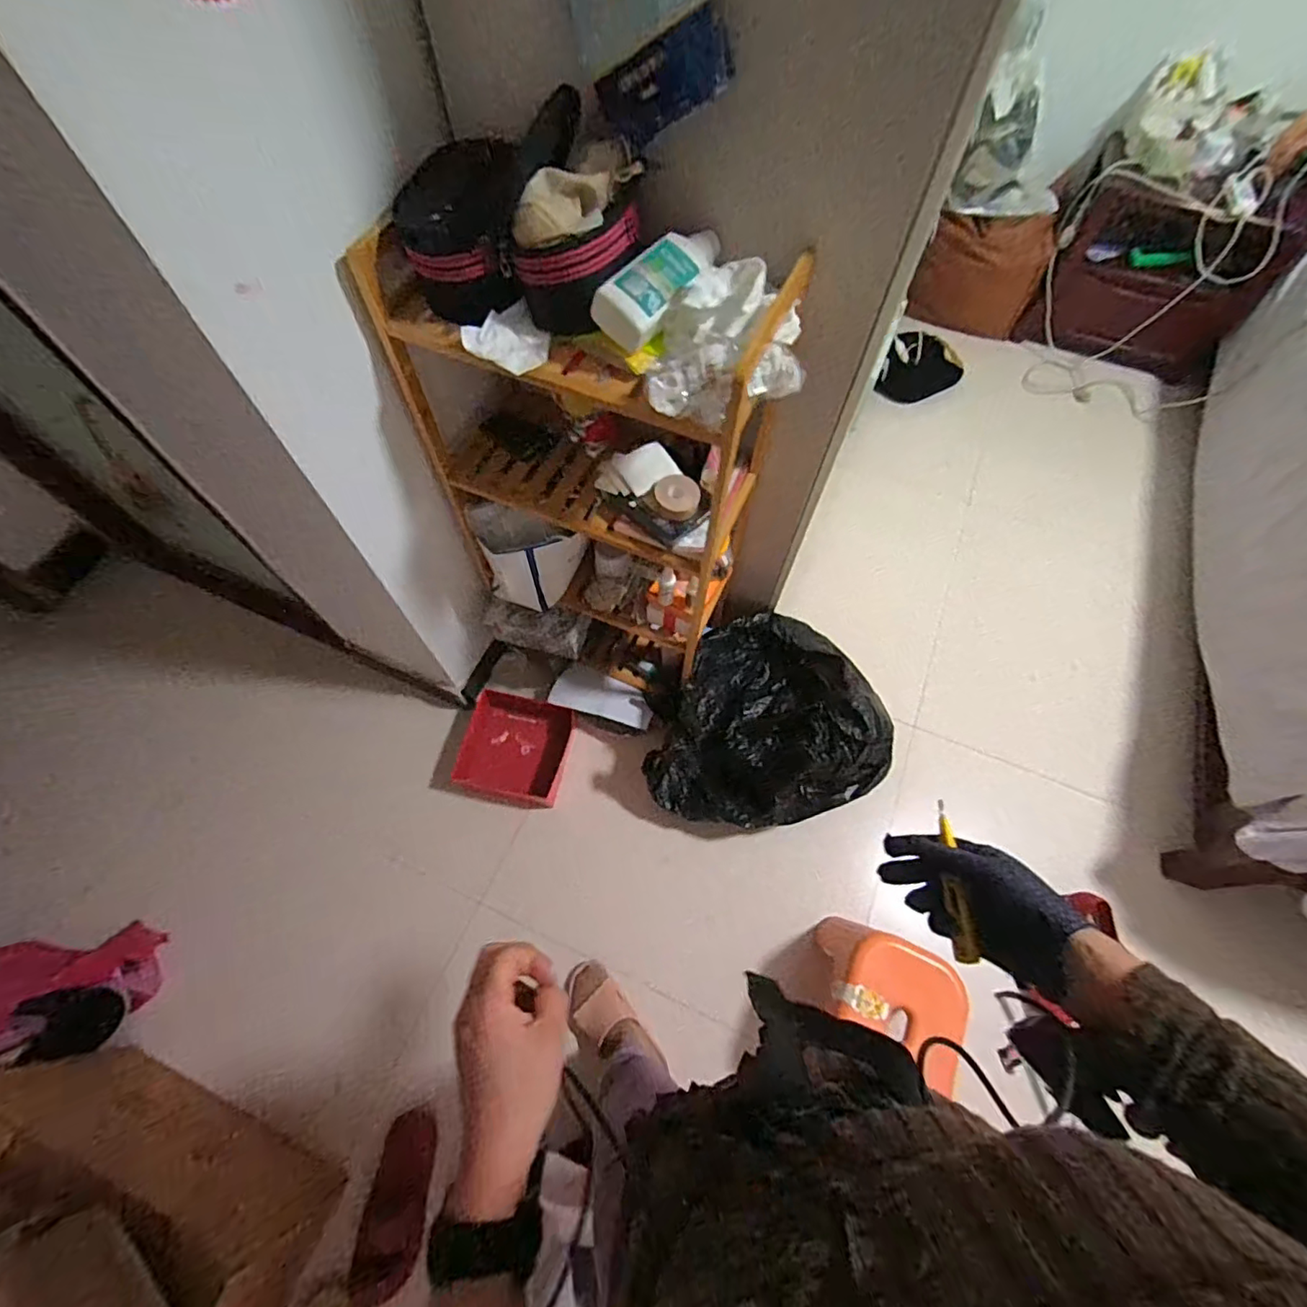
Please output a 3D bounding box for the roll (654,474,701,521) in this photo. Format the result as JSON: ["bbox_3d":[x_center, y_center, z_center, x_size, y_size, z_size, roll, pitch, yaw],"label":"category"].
[{"bbox_3d":[0.040,-0.256,0.936,0.072,0.021,0.078,1,63,-2],"label":"roll"}]

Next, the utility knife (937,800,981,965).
[{"bbox_3d":[0.256,0.191,0.488,0.012,0.020,0.128,2,68,-1],"label":"utility knife"}]

